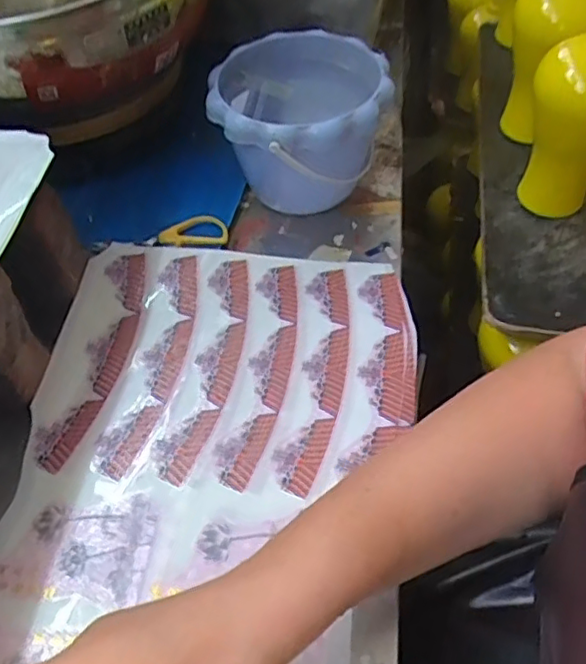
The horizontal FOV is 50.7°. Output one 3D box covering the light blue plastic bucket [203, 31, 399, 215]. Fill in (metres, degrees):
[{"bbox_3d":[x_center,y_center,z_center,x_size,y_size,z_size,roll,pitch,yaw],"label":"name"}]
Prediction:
[{"bbox_3d":[0.005,-0.174,0.554,0.140,0.123,0.131,-1,53,2],"label":"light blue plastic bucket"}]

